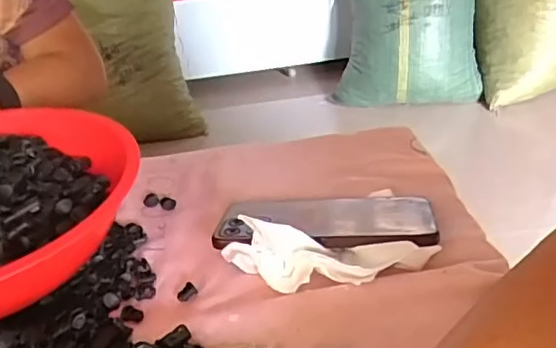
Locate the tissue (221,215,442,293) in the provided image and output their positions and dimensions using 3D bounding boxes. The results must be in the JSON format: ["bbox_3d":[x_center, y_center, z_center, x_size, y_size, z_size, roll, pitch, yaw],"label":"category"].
[{"bbox_3d":[0.035,0.055,0.383,0.139,0.042,0.036,-1,32,9],"label":"tissue"}]

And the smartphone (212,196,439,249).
[{"bbox_3d":[0.036,0.035,0.434,0.162,0.015,0.080,0,19,9],"label":"smartphone"}]

